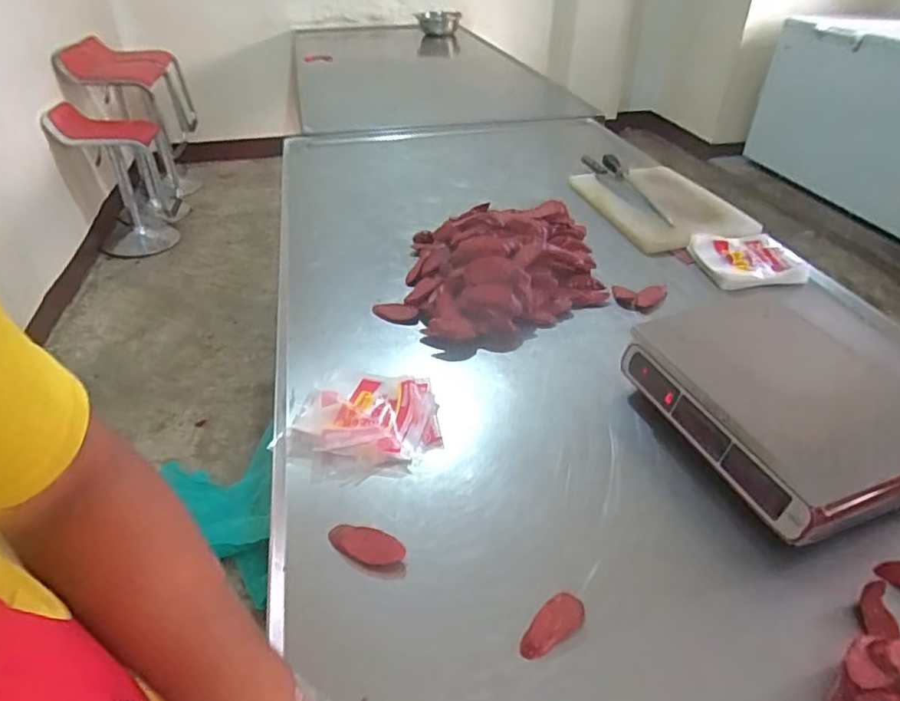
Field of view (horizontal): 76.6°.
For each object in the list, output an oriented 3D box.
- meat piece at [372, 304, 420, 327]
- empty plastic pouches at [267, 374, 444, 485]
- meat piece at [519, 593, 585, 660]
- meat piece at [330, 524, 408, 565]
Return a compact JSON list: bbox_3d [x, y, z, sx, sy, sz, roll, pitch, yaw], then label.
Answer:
[{"bbox_3d":[-0.099,-0.068,1.065,0.095,0.026,0.036,18,41,22],"label":"meat piece"},{"bbox_3d":[-0.122,0.106,0.843,0.211,0.031,0.217,0,38,0],"label":"empty plastic pouches"},{"bbox_3d":[0.107,0.291,0.605,0.088,0.015,0.038,-25,44,-30],"label":"meat piece"},{"bbox_3d":[-0.101,0.233,0.684,0.095,0.017,0.036,12,39,15],"label":"meat piece"}]

